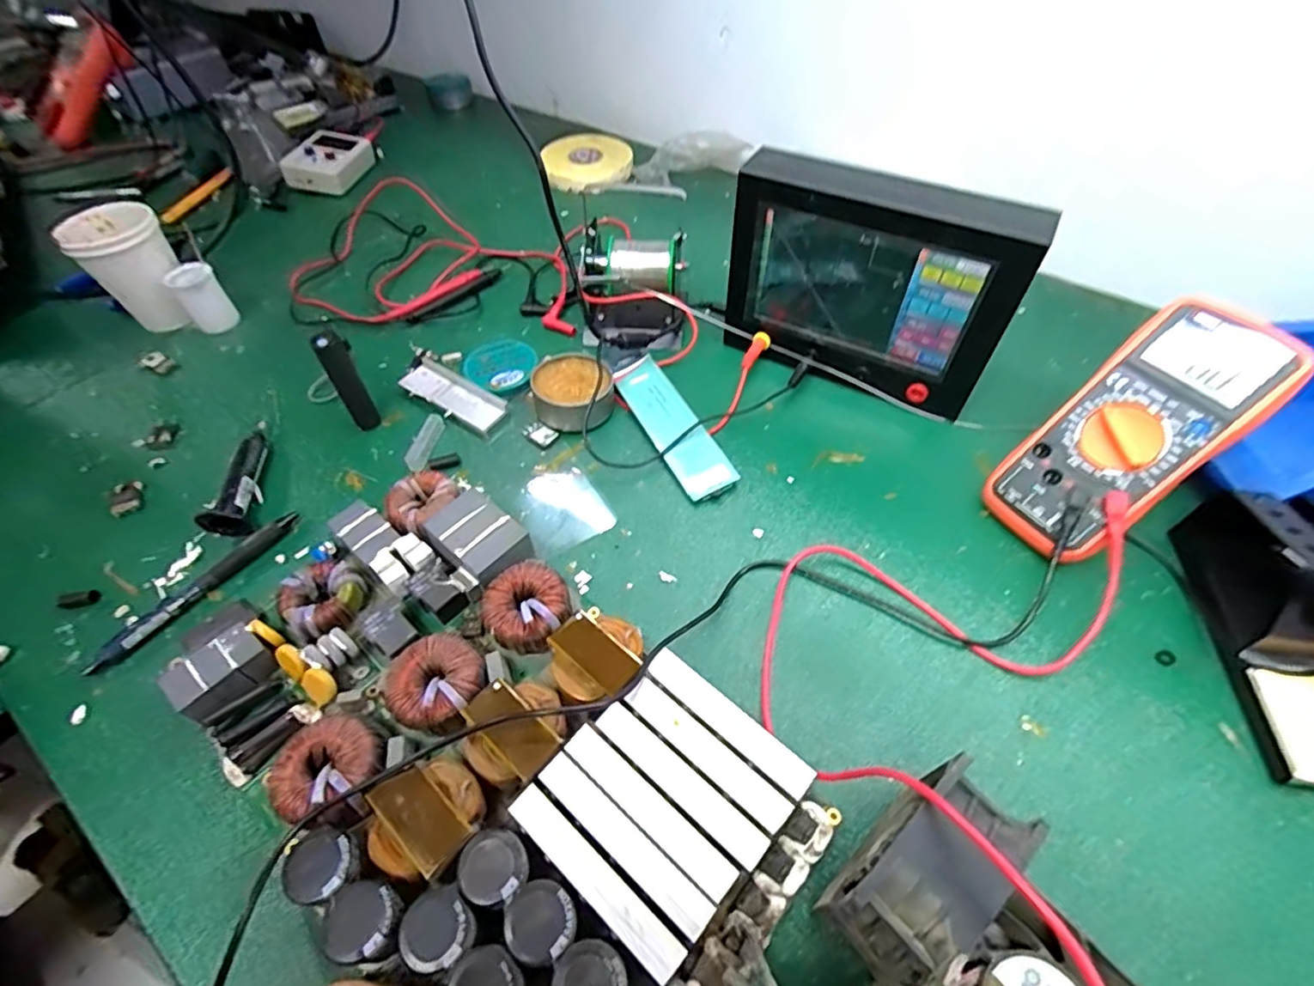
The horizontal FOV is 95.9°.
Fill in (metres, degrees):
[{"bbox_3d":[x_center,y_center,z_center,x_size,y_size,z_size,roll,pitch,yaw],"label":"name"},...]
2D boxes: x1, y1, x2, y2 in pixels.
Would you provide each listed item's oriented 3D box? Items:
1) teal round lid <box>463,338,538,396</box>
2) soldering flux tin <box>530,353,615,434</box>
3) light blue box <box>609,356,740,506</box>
[{"bbox_3d":[-0.134,-0.110,0.509,0.059,0.011,0.066,-12,54,-6],"label":"teal round lid"},{"bbox_3d":[-0.068,-0.082,0.475,0.063,0.031,0.072,-13,54,-7],"label":"soldering flux tin"},{"bbox_3d":[0.011,-0.053,0.462,0.040,0.015,0.142,-23,56,-14],"label":"light blue box"}]

